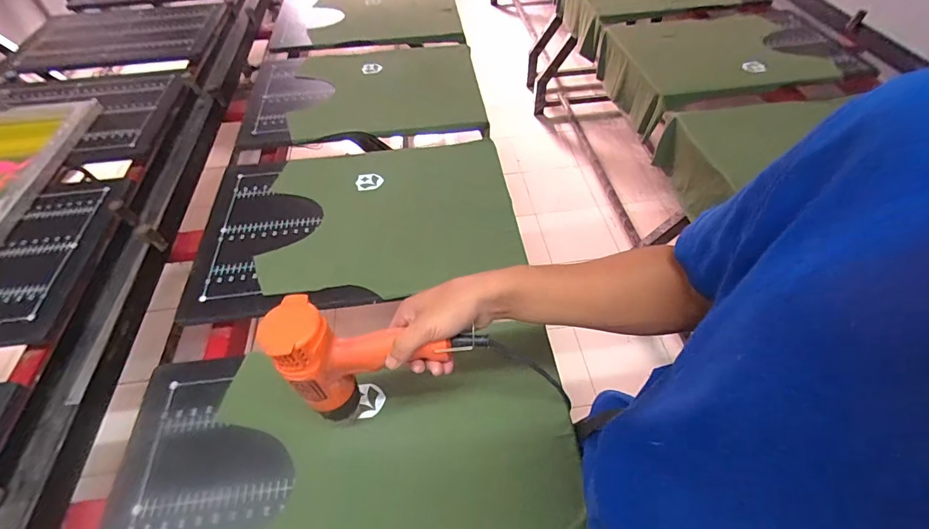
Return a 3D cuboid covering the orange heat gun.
[{"bbox_3d":[-0.088,0.101,0.478,0.210,0.194,0.067,-7,52,-5],"label":"orange heat gun"}]

